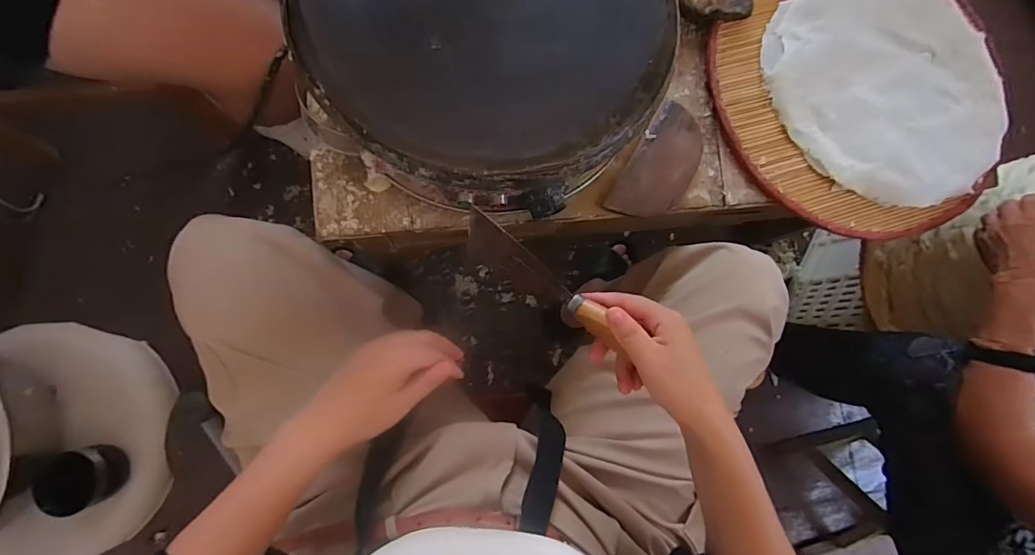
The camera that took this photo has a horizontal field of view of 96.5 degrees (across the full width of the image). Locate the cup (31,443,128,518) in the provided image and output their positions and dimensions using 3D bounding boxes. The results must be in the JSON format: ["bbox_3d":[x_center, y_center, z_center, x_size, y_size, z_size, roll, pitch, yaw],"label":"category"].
[{"bbox_3d":[-0.438,0.202,0.474,0.053,0.061,0.059,1,83,-7],"label":"cup"}]

